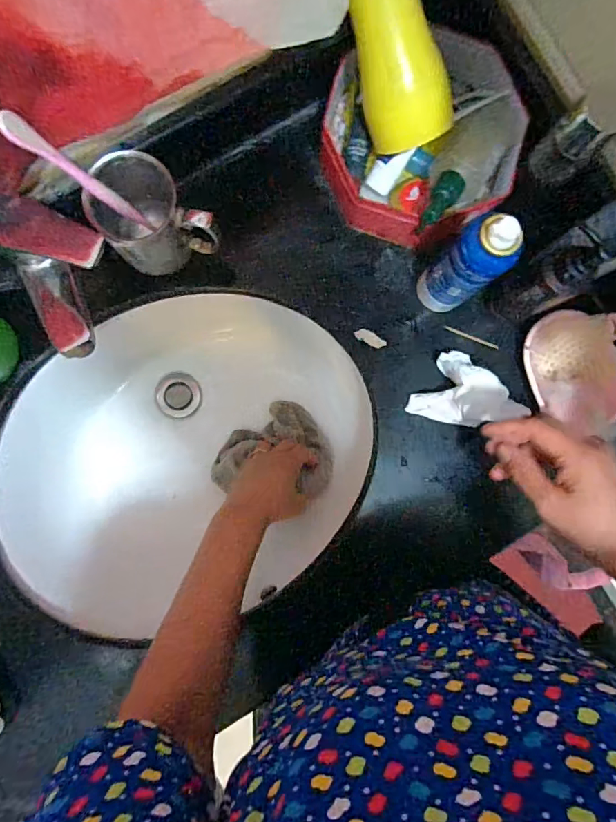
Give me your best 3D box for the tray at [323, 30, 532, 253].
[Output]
[{"bbox_3d":[0.110,-0.264,0.492,0.194,0.074,0.183,-17,91,-3],"label":"tray"}]

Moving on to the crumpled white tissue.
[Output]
[{"bbox_3d":[0.170,-0.017,0.502,0.117,0.045,0.071,15,89,-3],"label":"crumpled white tissue"}]

